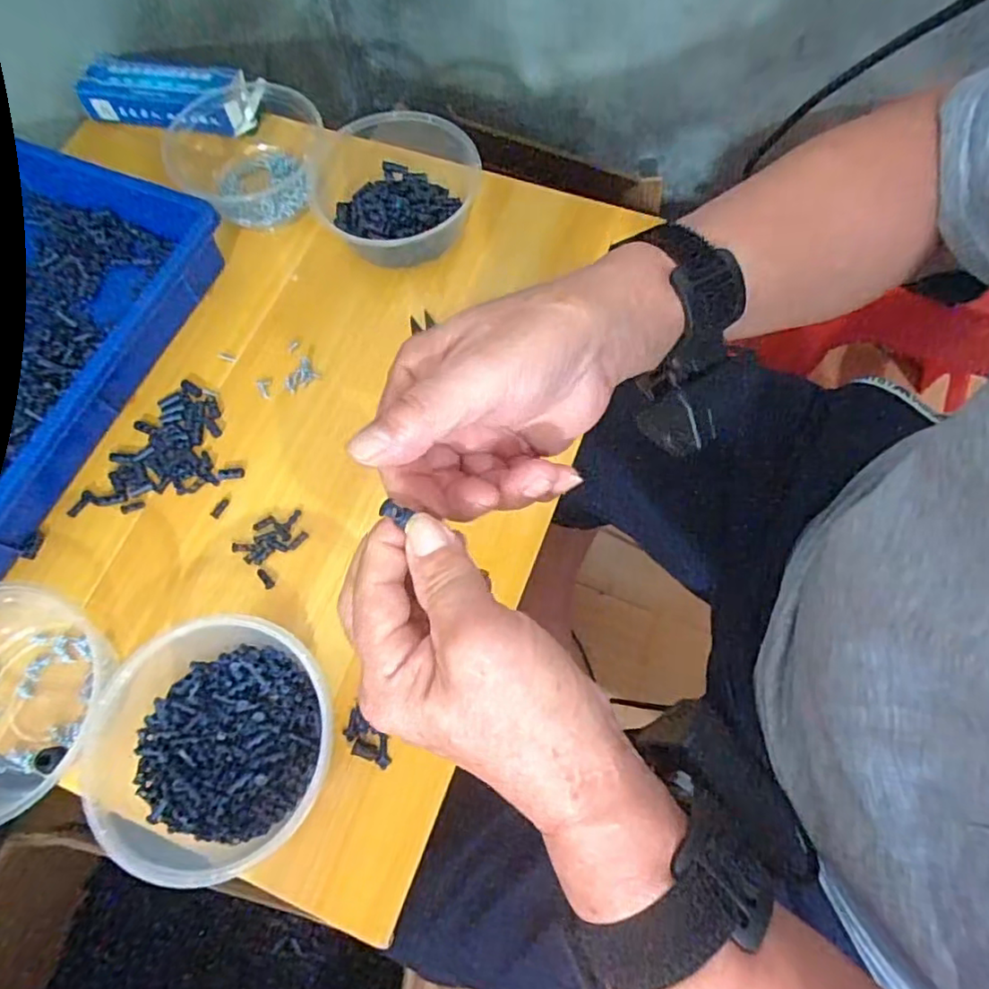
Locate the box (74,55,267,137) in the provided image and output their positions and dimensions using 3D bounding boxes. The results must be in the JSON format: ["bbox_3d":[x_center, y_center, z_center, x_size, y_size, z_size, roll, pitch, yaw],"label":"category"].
[{"bbox_3d":[-0.305,-0.387,0.576,0.189,0.036,0.056,10,70,6],"label":"box"}]

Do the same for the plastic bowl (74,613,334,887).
[{"bbox_3d":[-0.170,0.155,0.375,0.143,0.058,0.140,-1,69,2],"label":"plastic bowl"}]

